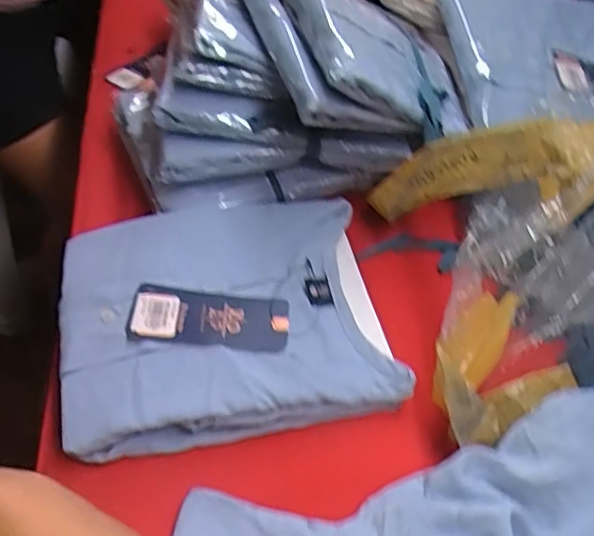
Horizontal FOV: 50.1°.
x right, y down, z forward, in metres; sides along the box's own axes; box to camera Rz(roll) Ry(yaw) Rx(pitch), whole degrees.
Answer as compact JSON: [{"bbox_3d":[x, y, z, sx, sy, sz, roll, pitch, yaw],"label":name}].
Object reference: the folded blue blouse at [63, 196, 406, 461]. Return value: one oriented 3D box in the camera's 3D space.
[{"bbox_3d":[-0.061,0.029,0.515,0.246,0.033,0.212,-7,49,-12],"label":"folded blue blouse"}]

